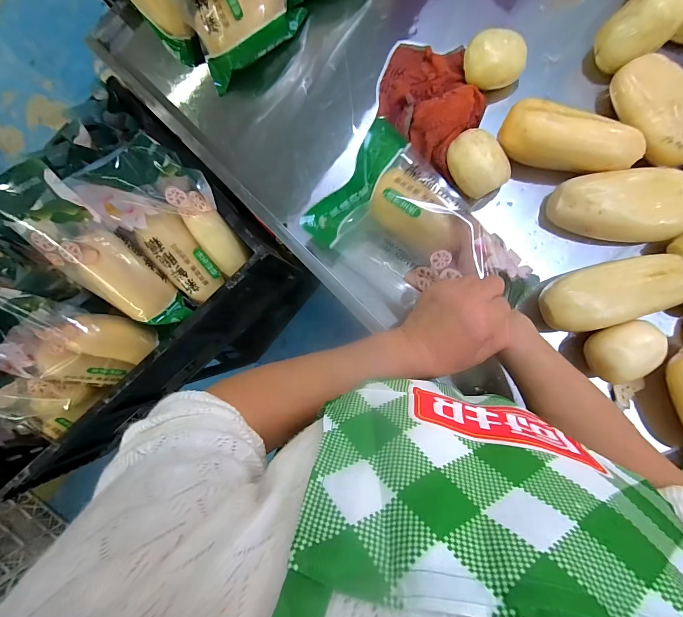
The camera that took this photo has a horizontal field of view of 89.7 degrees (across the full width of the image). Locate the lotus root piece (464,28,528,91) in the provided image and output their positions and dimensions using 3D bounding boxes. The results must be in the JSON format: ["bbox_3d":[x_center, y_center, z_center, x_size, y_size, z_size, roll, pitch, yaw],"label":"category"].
[{"bbox_3d":[0.204,-0.325,0.461,0.076,0.065,0.060,-7,87,8],"label":"lotus root piece"}]

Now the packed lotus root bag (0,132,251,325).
[{"bbox_3d":[-0.277,-0.103,0.481,0.217,0.243,0.062,-35,38,-11],"label":"packed lotus root bag"}]

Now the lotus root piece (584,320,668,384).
[{"bbox_3d":[0.346,0.051,0.425,0.078,0.049,0.064,-20,85,7],"label":"lotus root piece"}]

